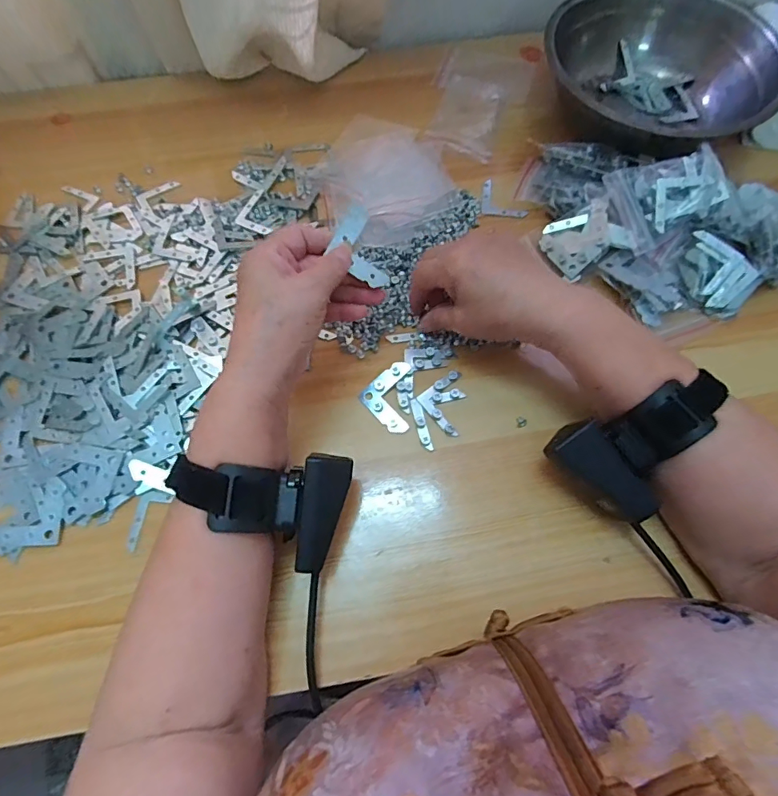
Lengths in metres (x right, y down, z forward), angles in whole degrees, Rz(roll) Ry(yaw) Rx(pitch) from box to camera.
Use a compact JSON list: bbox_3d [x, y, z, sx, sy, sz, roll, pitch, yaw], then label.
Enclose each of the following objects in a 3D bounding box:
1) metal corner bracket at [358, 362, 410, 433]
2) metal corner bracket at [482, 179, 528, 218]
[{"bbox_3d":[0.007,-0.001,0.362,0.045,0.009,0.044,-39,70,-13],"label":"metal corner bracket"},{"bbox_3d":[0.108,-0.185,0.440,0.041,0.005,0.039,5,67,5],"label":"metal corner bracket"}]

